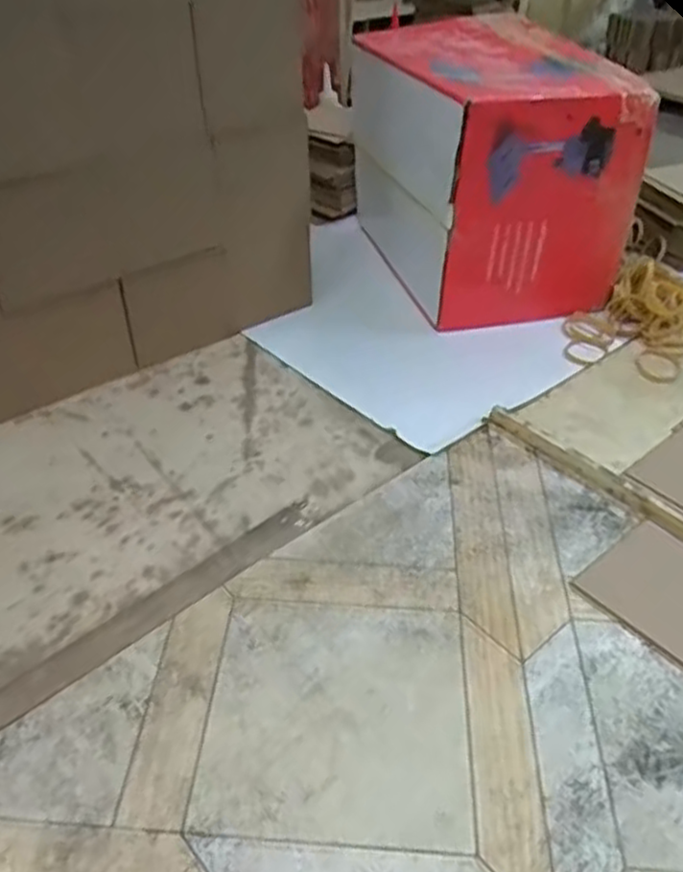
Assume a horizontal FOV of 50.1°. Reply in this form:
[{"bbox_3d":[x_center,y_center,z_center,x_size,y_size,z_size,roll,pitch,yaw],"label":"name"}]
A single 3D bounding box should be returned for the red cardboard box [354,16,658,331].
[{"bbox_3d":[0.163,-0.325,0.869,0.223,0.239,0.325,-10,41,-12],"label":"red cardboard box"}]

